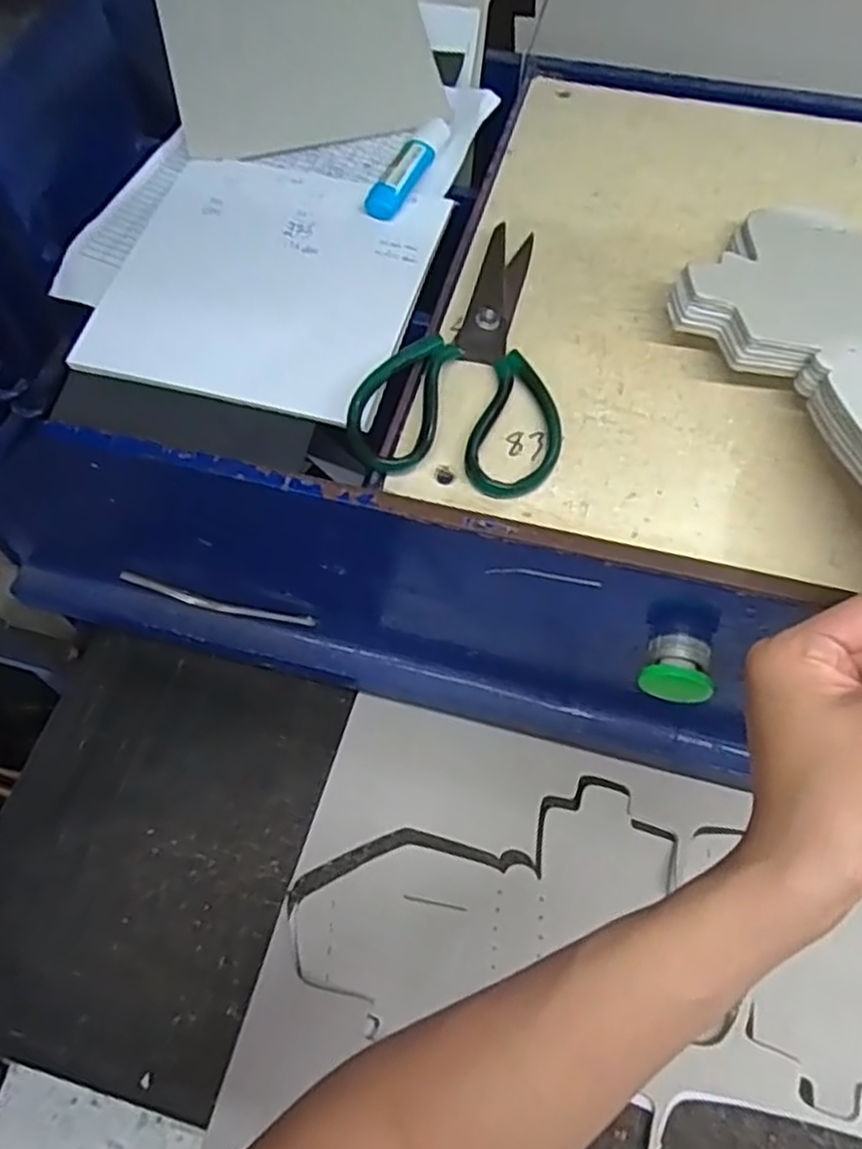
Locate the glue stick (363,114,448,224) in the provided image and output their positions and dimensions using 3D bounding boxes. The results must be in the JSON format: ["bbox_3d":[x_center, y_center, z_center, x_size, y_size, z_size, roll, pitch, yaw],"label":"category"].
[{"bbox_3d":[-0.016,-0.285,0.524,0.021,0.018,0.100,22,64,13],"label":"glue stick"}]

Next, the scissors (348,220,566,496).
[{"bbox_3d":[0.029,-0.137,0.438,0.110,0.019,0.202,11,62,8],"label":"scissors"}]

